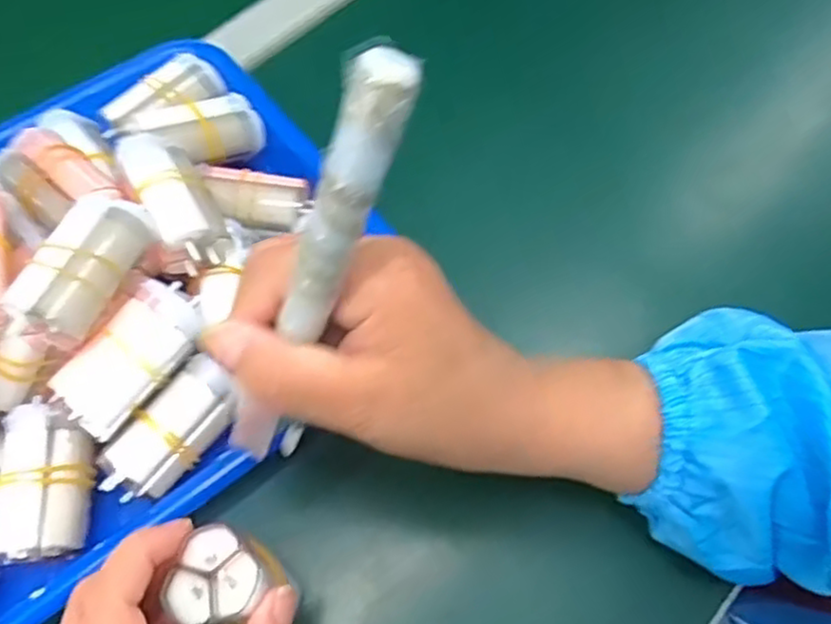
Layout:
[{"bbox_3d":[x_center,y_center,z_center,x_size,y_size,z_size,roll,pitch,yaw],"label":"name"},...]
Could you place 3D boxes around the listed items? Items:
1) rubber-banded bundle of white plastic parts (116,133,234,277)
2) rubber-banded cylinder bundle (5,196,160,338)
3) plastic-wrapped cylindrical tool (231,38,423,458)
[{"bbox_3d":[-0.114,-0.052,0.339,0.030,0.036,0.073,-30,66,-15],"label":"rubber-banded bundle of white plastic parts"},{"bbox_3d":[-0.137,-0.019,0.293,0.032,0.025,0.067,14,63,8],"label":"rubber-banded cylinder bundle"},{"bbox_3d":[-0.035,-0.007,0.223,0.017,0.163,0.014,43,40,20],"label":"plastic-wrapped cylindrical tool"}]

